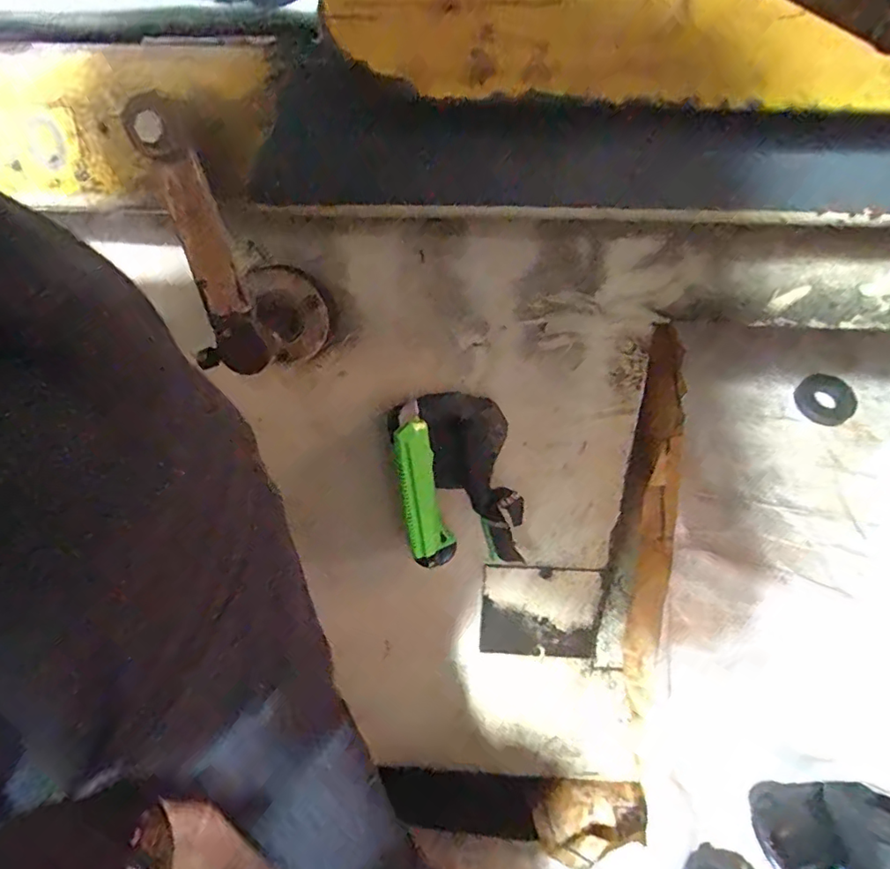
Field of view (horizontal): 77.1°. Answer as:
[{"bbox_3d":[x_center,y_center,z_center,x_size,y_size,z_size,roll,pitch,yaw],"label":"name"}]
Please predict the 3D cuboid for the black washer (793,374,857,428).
[{"bbox_3d":[0.479,-0.044,0.705,0.072,0.010,0.066,-4,62,8],"label":"black washer"}]

